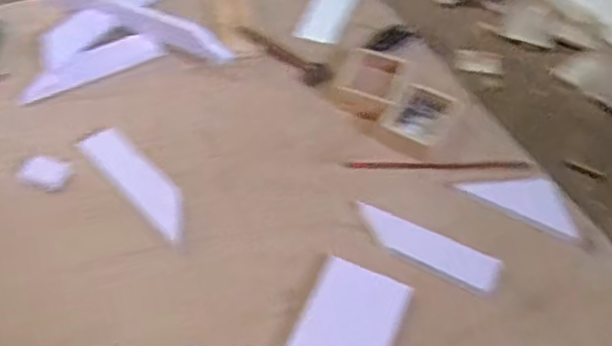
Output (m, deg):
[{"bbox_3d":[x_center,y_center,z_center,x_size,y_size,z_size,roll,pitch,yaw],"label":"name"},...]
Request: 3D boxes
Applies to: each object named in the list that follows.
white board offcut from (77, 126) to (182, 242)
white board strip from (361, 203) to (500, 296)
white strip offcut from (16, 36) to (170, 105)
[{"bbox_3d":[-0.258,0.011,0.911,0.065,0.010,0.251,-36,61,-28],"label":"white board offcut"},{"bbox_3d":[0.166,0.104,0.843,0.213,0.021,0.062,27,54,16],"label":"white board strip"},{"bbox_3d":[-0.394,-0.198,1.077,0.250,0.011,0.084,-24,56,-22],"label":"white strip offcut"}]

